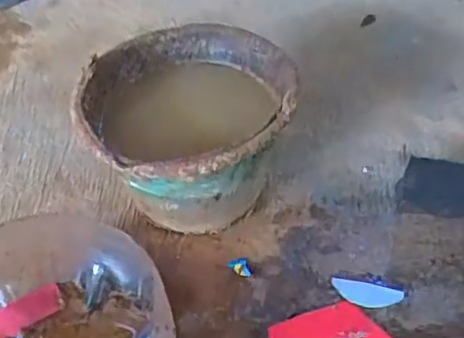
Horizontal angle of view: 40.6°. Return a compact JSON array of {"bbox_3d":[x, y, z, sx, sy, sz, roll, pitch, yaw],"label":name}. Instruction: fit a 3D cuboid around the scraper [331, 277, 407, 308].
[{"bbox_3d":[0.148,0.134,0.684,0.074,0.004,0.028,6,45,10],"label":"scraper"}]

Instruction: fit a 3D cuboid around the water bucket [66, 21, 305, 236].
[{"bbox_3d":[-0.047,-0.034,0.756,0.232,0.169,0.252,-2,44,2],"label":"water bucket"}]

